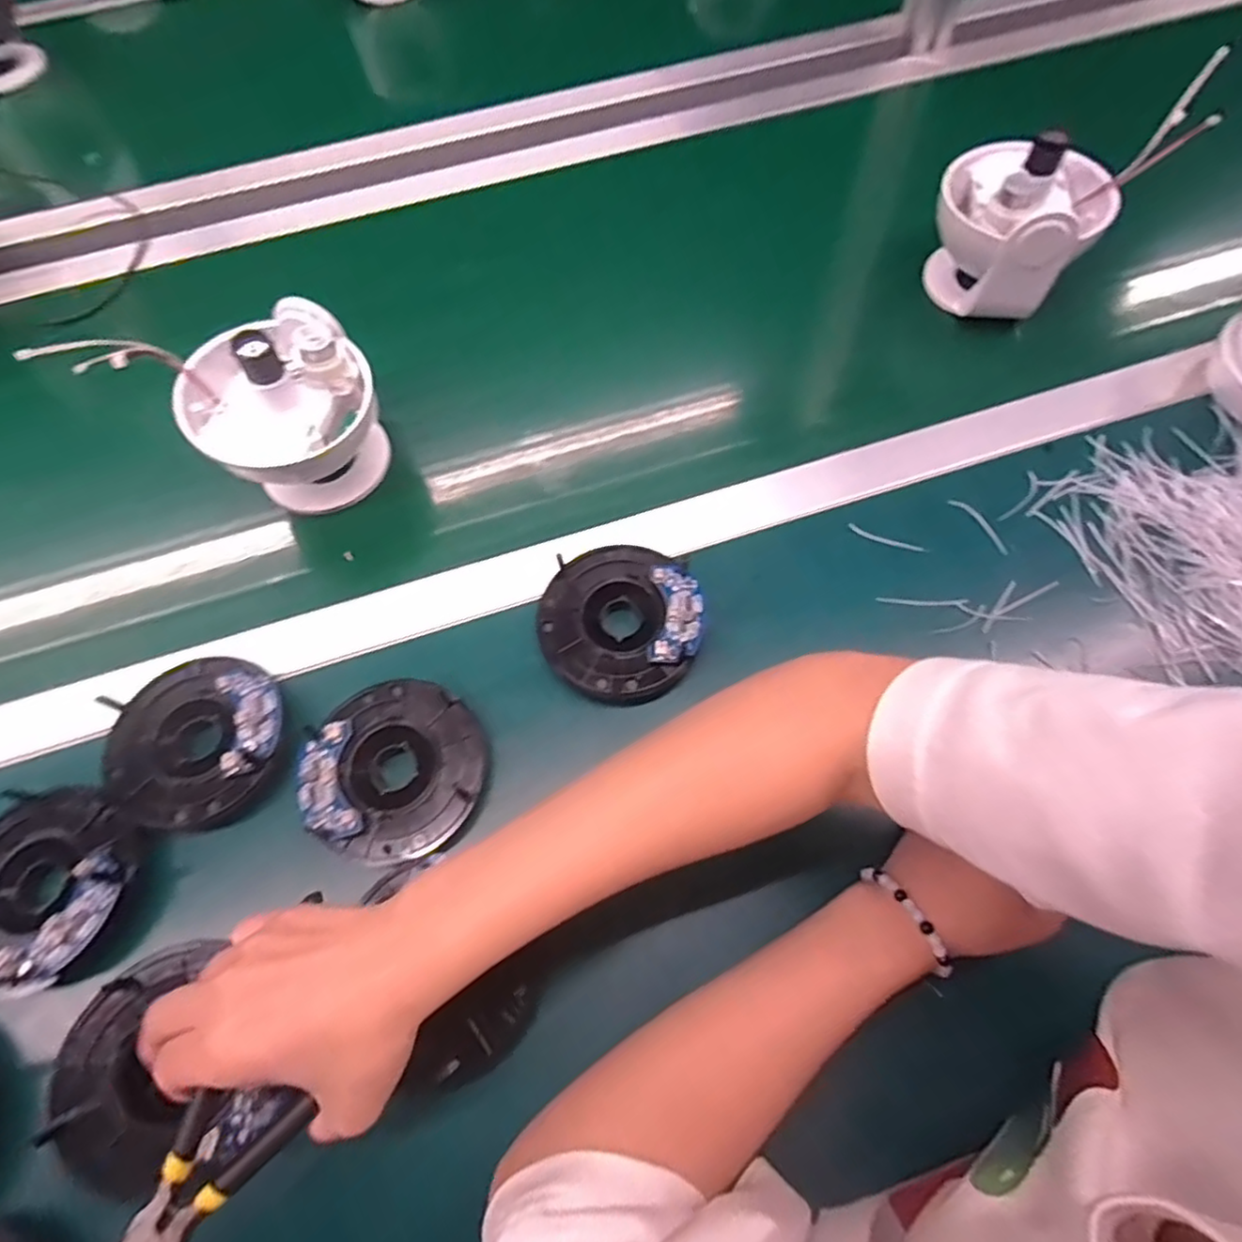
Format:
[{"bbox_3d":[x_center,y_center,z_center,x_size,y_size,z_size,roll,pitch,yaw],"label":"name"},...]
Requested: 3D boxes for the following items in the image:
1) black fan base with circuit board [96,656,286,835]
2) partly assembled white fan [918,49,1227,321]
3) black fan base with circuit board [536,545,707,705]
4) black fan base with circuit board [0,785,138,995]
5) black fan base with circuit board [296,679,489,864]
[{"bbox_3d":[-0.249,0.067,0.374,0.101,0.017,0.098,12,66,6],"label":"black fan base with circuit board"},{"bbox_3d":[0.303,-0.307,0.485,0.119,0.111,0.109,-37,70,-14],"label":"partly assembled white fan"},{"bbox_3d":[0.000,-0.001,0.402,0.099,0.021,0.098,0,66,1],"label":"black fan base with circuit board"},{"bbox_3d":[-0.317,0.139,0.347,0.102,0.023,0.096,6,66,4],"label":"black fan base with circuit board"},{"bbox_3d":[-0.128,0.082,0.368,0.096,0.016,0.098,0,66,1],"label":"black fan base with circuit board"}]

